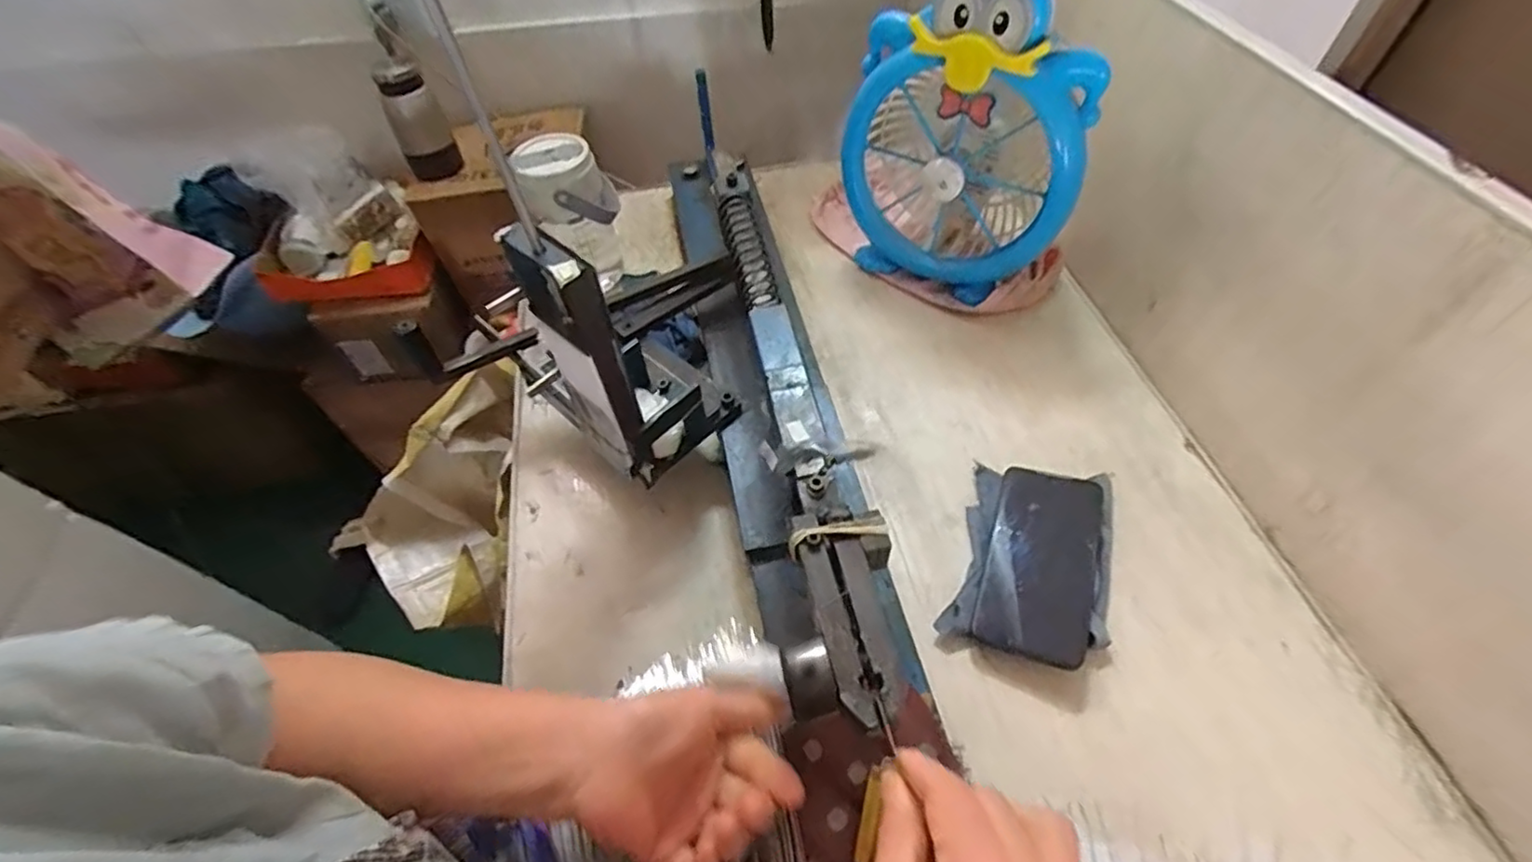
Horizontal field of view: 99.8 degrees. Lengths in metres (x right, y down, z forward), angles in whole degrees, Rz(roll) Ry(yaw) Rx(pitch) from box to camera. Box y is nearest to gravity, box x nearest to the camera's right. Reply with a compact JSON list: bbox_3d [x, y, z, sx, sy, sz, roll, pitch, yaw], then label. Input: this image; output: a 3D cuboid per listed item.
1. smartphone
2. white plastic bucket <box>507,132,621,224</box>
[{"bbox_3d":[0.215,0.099,0.504,0.078,0.011,0.157,10,55,23],"label":"smartphone"},{"bbox_3d":[-0.202,-0.249,0.648,0.090,0.066,0.072,-24,57,-14],"label":"white plastic bucket"}]

